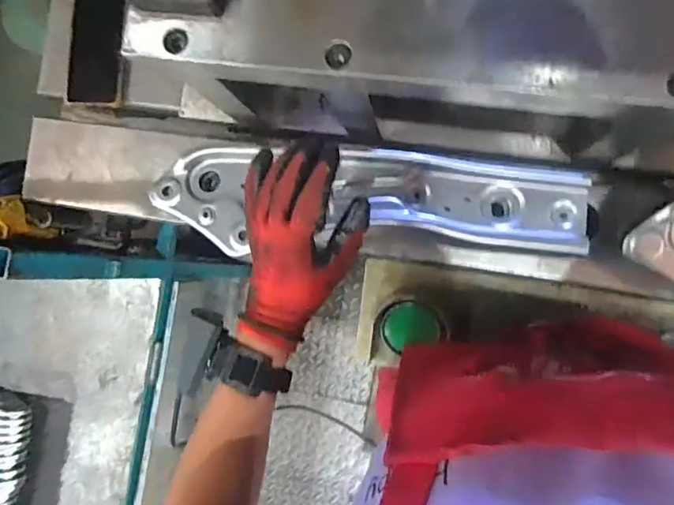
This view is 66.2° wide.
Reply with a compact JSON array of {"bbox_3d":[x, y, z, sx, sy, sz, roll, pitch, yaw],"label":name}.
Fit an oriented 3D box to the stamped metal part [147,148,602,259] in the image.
[{"bbox_3d":[0.028,-0.051,0.529,0.428,0.036,0.105,3,88,7],"label":"stamped metal part"}]

